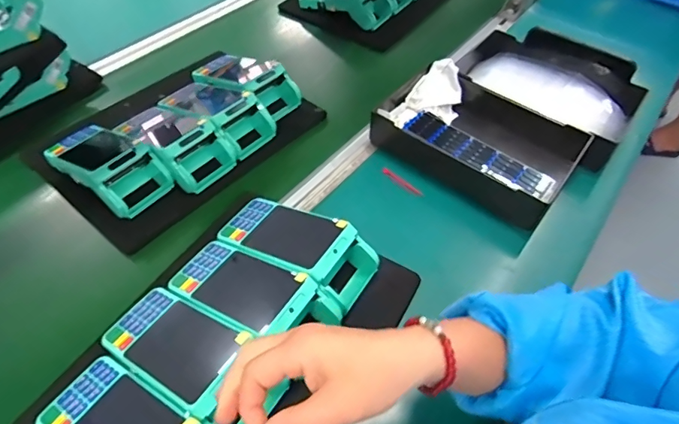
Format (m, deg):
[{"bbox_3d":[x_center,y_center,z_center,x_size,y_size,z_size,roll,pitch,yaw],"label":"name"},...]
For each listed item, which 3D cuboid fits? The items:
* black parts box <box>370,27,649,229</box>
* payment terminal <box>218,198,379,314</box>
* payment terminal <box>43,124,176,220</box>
[{"bbox_3d":[0.260,-0.151,0.671,0.282,0.082,0.371,34,57,23],"label":"black parts box"},{"bbox_3d":[-0.048,0.041,0.490,0.169,0.078,0.078,28,55,19],"label":"payment terminal"},{"bbox_3d":[-0.296,-0.064,0.566,0.172,0.064,0.081,32,57,21],"label":"payment terminal"}]

